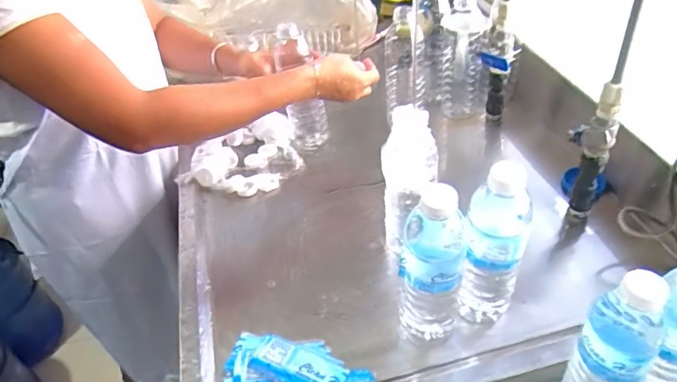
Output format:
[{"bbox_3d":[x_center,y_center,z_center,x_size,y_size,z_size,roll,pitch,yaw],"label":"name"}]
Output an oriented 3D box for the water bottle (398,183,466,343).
[{"bbox_3d":[0.093,0.079,0.523,0.059,0.219,0.055,4,43,10],"label":"water bottle"}]

